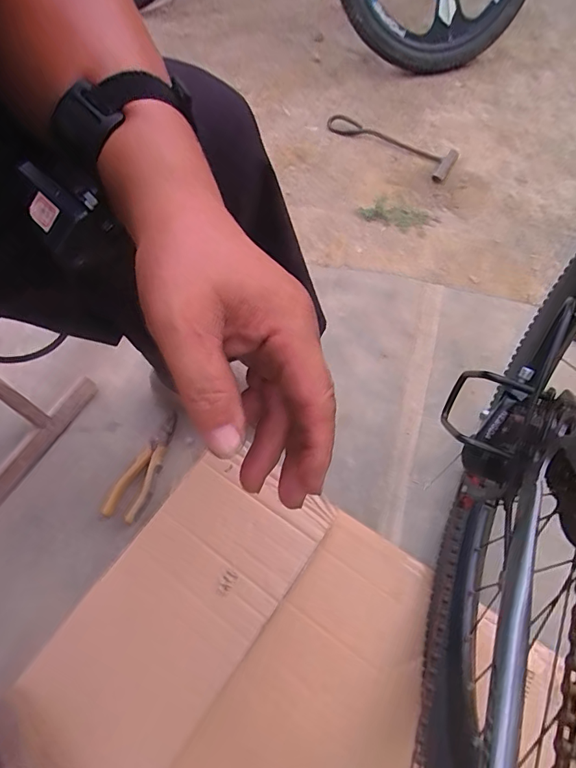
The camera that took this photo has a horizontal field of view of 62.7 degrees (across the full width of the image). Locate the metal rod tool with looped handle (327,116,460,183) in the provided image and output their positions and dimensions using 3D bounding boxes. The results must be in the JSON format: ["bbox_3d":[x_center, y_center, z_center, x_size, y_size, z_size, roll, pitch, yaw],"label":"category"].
[{"bbox_3d":[0.223,-0.546,1.063,0.322,0.029,0.081,30,64,17],"label":"metal rod tool with looped handle"}]

